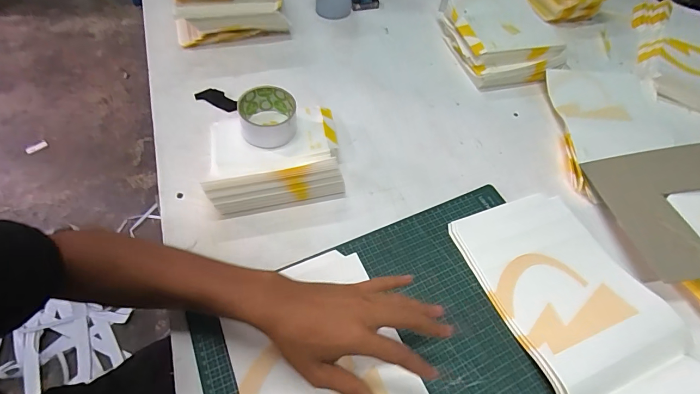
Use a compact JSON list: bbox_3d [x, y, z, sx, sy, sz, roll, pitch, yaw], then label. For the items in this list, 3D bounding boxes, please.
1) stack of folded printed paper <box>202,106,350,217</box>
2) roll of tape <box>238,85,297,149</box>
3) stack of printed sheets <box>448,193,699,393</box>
[{"bbox_3d":[-0.110,-0.072,0.519,0.188,0.059,0.173,-8,56,-9],"label":"stack of folded printed paper"},{"bbox_3d":[-0.122,-0.119,0.530,0.082,0.048,0.084,-6,56,-8],"label":"roll of tape"},{"bbox_3d":[0.276,0.146,0.409,0.200,0.024,0.345,-16,58,-14],"label":"stack of printed sheets"}]

